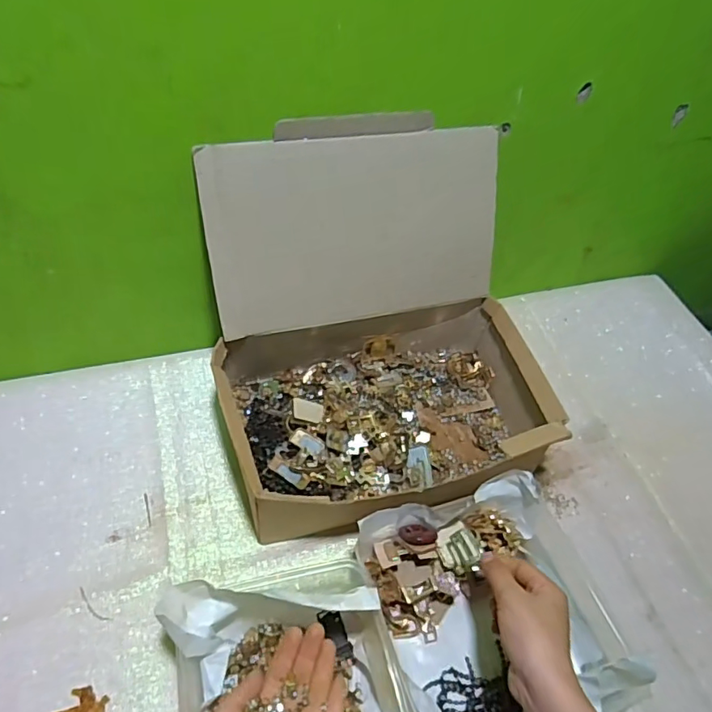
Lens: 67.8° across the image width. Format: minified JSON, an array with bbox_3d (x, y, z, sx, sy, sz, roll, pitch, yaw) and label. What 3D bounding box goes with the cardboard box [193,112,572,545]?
[{"bbox_3d":[0.031,-0.020,0.541,0.324,0.290,0.304,-9,53,-13],"label":"cardboard box"}]

